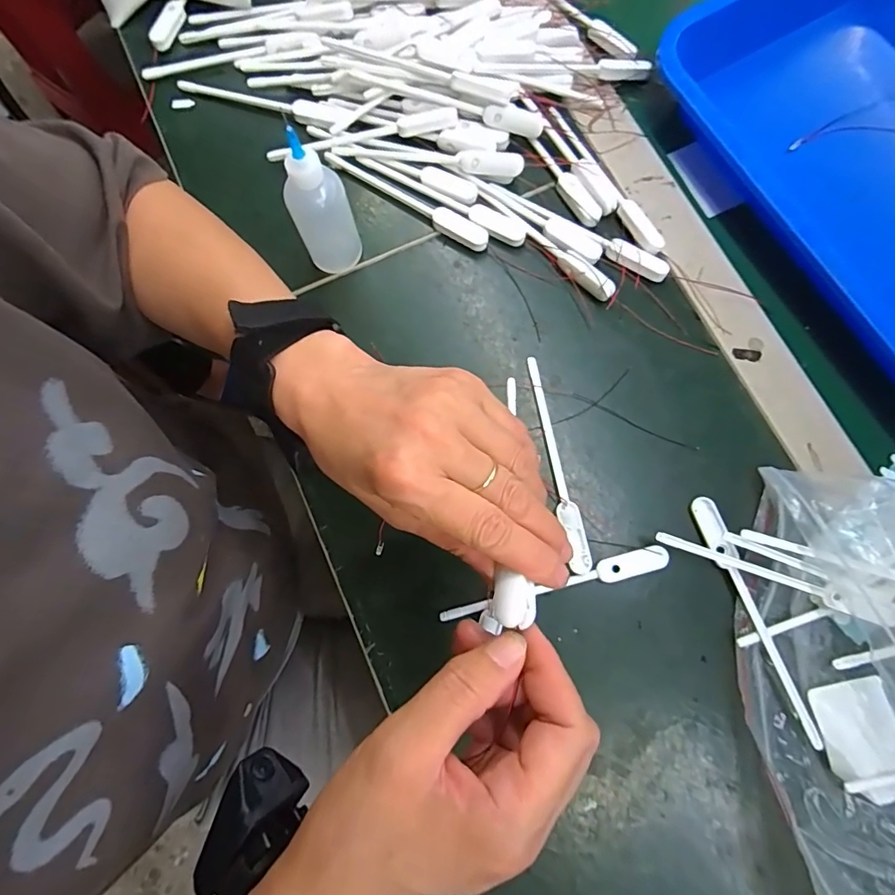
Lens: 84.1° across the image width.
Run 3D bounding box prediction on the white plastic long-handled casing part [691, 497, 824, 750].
[{"bbox_3d":[0.181,0.099,0.294,0.016,0.011,0.144,-16,78,-2],"label":"white plastic long-handled casing part"}]

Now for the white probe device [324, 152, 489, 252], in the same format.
[{"bbox_3d":[-0.032,-0.187,0.371,0.144,0.008,0.016,33,80,8],"label":"white probe device"}]

